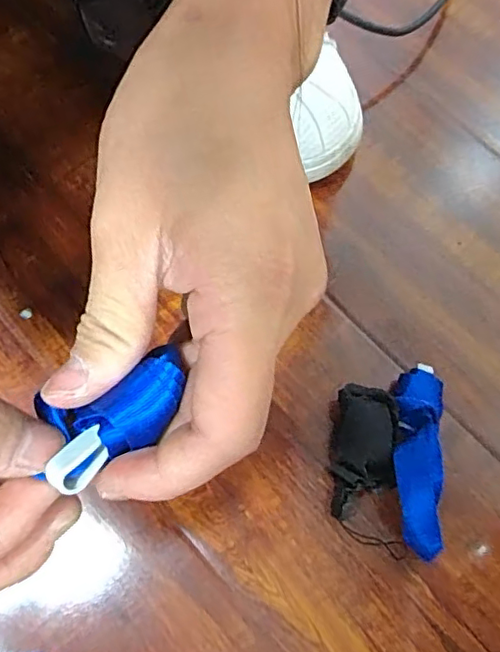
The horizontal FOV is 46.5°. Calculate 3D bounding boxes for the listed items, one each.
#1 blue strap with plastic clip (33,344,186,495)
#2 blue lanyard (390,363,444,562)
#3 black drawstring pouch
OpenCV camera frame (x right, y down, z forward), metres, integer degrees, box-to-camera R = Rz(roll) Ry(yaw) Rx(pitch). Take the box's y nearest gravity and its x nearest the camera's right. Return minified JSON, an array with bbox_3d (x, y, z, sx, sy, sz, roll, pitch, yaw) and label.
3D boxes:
[{"bbox_3d":[-0.036,0.025,0.156,0.042,0.019,0.026,-22,73,-7],"label":"blue strap with plastic clip"},{"bbox_3d":[0.085,0.067,0.298,0.026,0.034,0.094,5,72,2],"label":"blue lanyard"},{"bbox_3d":[0.059,0.065,0.302,0.032,0.027,0.065,6,72,2],"label":"black drawstring pouch"}]

